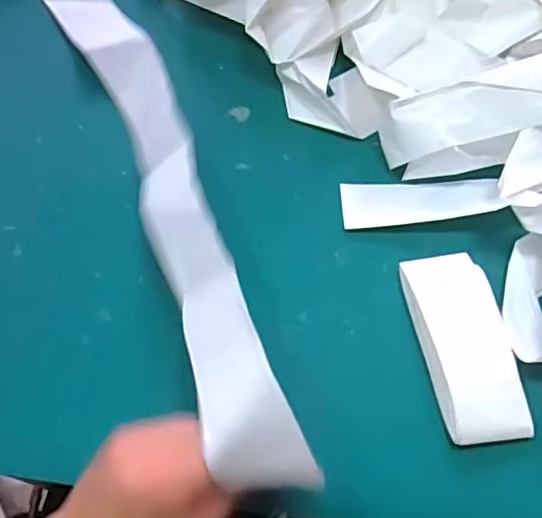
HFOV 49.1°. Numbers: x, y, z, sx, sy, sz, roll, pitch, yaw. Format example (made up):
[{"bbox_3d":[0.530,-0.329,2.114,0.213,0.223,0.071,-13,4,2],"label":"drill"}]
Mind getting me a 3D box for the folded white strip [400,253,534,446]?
[{"bbox_3d":[0.120,0.052,0.367,0.052,0.015,0.116,-7,63,-6],"label":"folded white strip"}]

